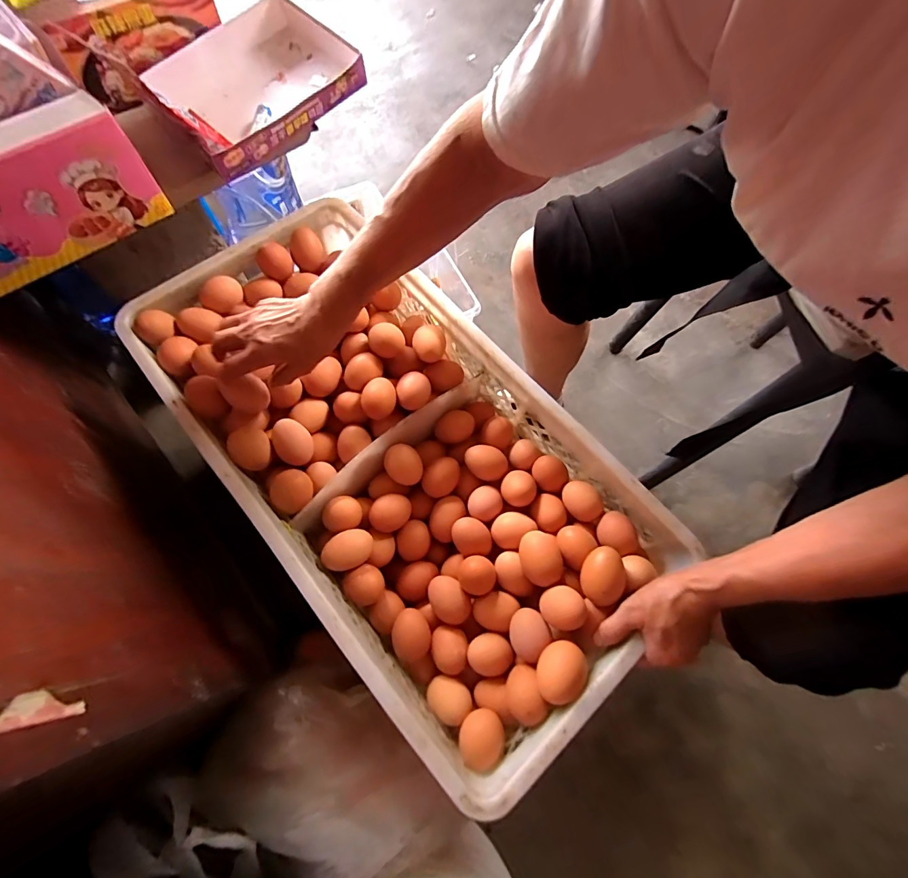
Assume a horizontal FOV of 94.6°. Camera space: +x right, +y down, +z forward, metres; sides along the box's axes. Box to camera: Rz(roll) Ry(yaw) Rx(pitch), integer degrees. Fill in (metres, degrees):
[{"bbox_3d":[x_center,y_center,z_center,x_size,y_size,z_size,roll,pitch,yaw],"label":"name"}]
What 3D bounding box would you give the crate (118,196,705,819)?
[{"bbox_3d":[-0.071,0.010,0.495,0.315,0.108,0.624,-39,76,-14],"label":"crate"}]

